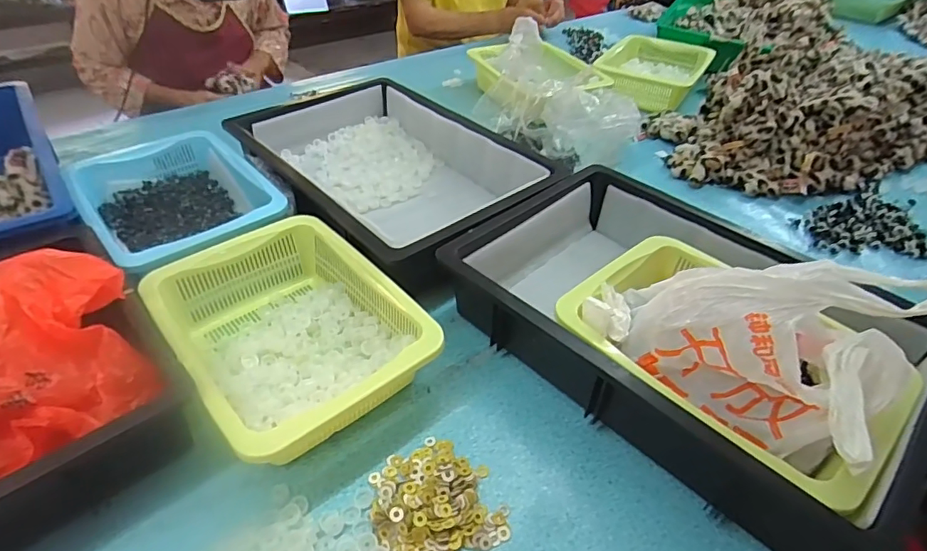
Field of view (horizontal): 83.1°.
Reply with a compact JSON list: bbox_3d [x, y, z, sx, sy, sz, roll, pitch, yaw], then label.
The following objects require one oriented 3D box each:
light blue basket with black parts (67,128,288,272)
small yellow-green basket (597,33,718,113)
[{"bbox_3d":[-0.391,-0.091,0.718,0.206,0.087,0.307,-28,49,-32],"label":"light blue basket with black parts"},{"bbox_3d":[0.433,-0.472,1.202,0.225,0.075,0.328,21,44,20],"label":"small yellow-green basket"}]

